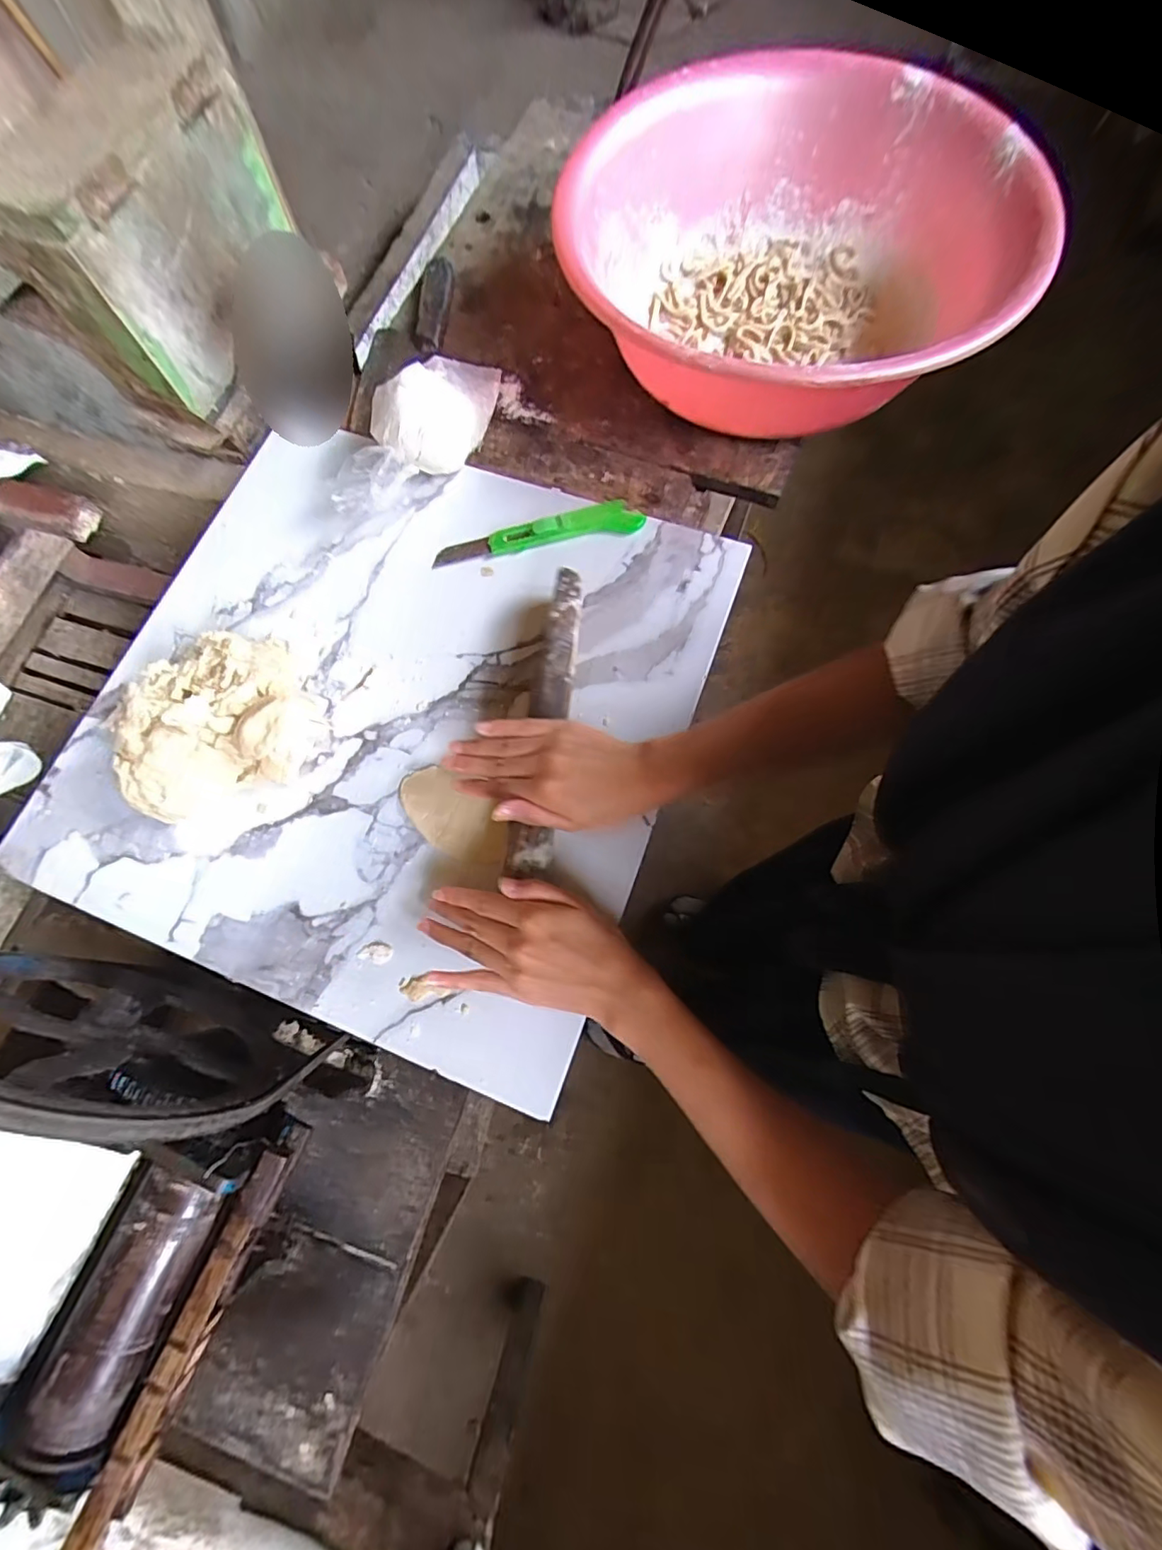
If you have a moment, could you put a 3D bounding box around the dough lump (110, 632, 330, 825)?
[{"bbox_3d":[-0.294,-0.045,0.436,0.147,0.065,0.135,-25,74,-7],"label":"dough lump"}]

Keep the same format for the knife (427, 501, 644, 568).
[{"bbox_3d":[-0.039,-0.224,0.498,0.190,0.020,0.032,-9,72,-2],"label":"knife"}]

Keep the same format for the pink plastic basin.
[{"bbox_3d":[0.190,-0.476,0.520,0.397,0.127,0.422,0,72,1],"label":"pink plastic basin"}]

